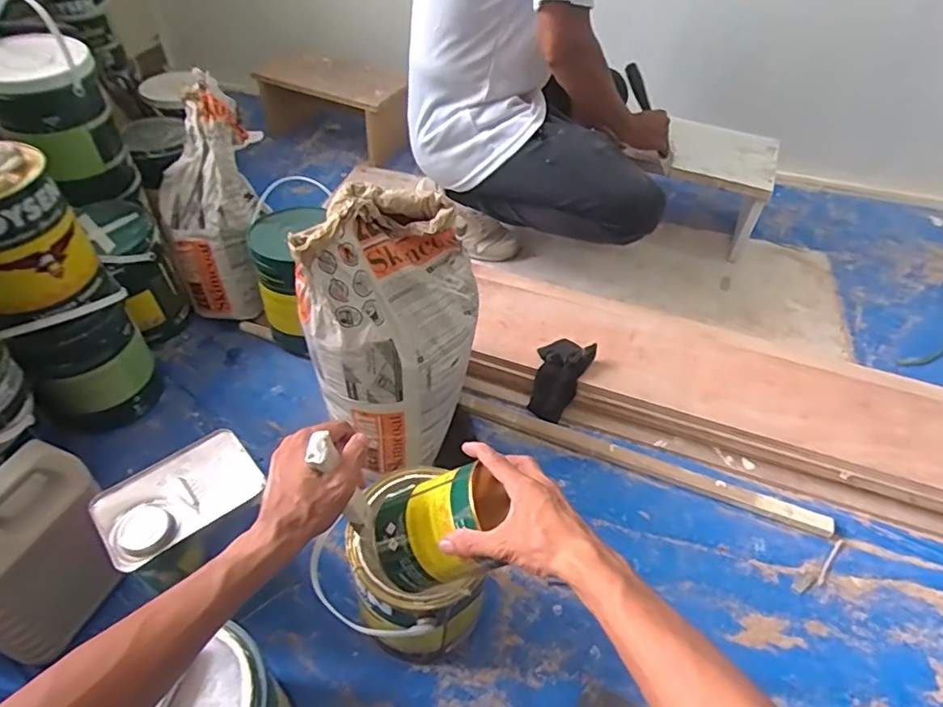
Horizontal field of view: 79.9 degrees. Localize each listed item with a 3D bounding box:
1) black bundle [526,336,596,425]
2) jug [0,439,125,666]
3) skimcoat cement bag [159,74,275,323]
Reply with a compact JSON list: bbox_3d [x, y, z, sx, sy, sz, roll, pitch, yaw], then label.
[{"bbox_3d":[0.150,0.043,0.969,0.086,0.086,0.137,19,50,13],"label":"black bundle"},{"bbox_3d":[-0.483,0.236,0.641,0.086,0.212,0.170,30,52,23],"label":"jug"},{"bbox_3d":[-0.454,-0.264,0.995,0.166,0.412,0.106,3,14,0],"label":"skimcoat cement bag"}]

